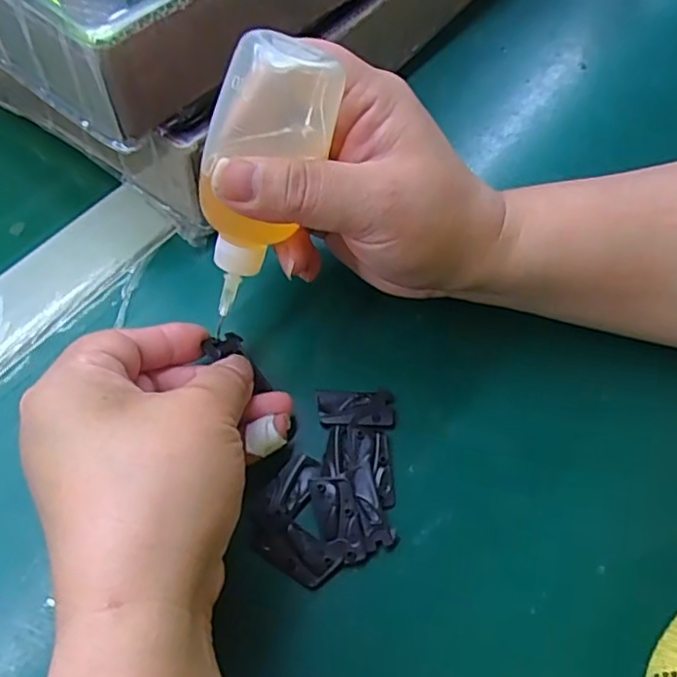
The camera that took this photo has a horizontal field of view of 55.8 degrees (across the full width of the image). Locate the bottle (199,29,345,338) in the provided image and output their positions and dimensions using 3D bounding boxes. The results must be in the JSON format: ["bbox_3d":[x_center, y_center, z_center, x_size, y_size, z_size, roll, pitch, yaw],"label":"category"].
[{"bbox_3d":[-0.030,-0.059,0.245,0.034,0.107,0.035,28,30,12],"label":"bottle"}]

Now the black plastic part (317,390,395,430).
[{"bbox_3d":[0.008,0.030,0.283,0.033,0.004,0.019,1,60,-4],"label":"black plastic part"}]

